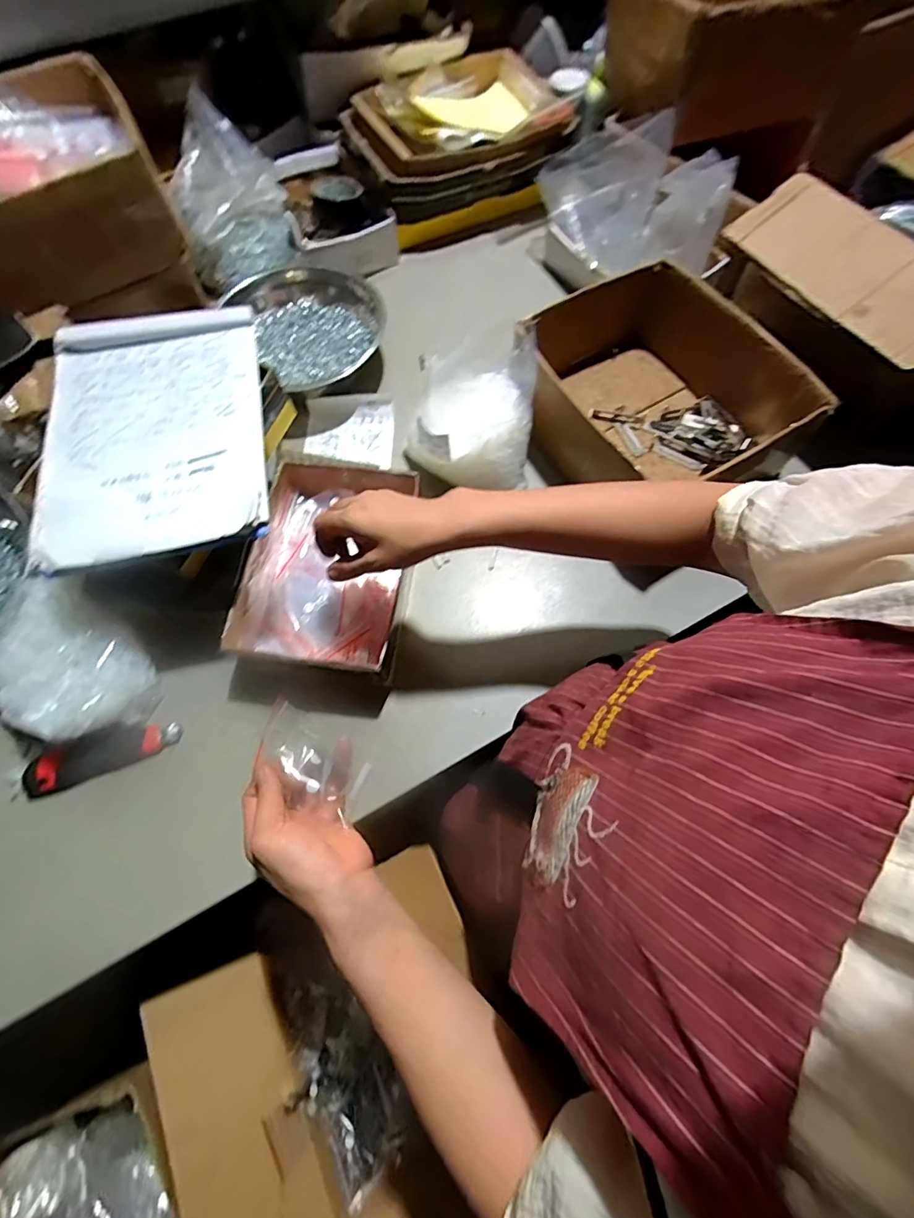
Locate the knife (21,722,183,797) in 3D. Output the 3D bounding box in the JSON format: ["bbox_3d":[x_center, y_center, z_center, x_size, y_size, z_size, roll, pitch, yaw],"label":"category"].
[{"bbox_3d":[-0.387,0.157,0.527,0.160,0.021,0.045,-19,69,-6],"label":"knife"}]

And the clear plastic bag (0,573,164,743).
[{"bbox_3d":[-0.421,0.061,0.531,0.130,0.082,0.172,-41,73,-14],"label":"clear plastic bag"}]

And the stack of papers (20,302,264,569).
[{"bbox_3d":[-0.316,-0.189,0.499,0.225,0.016,0.305,-12,69,-3],"label":"stack of papers"}]

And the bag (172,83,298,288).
[{"bbox_3d":[-0.356,-0.635,0.754,0.163,0.142,0.177,-10,69,-2],"label":"bag"}]

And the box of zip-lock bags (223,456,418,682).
[{"bbox_3d":[-0.147,-0.054,0.564,0.183,0.057,0.243,8,69,4],"label":"box of zip-lock bags"}]

